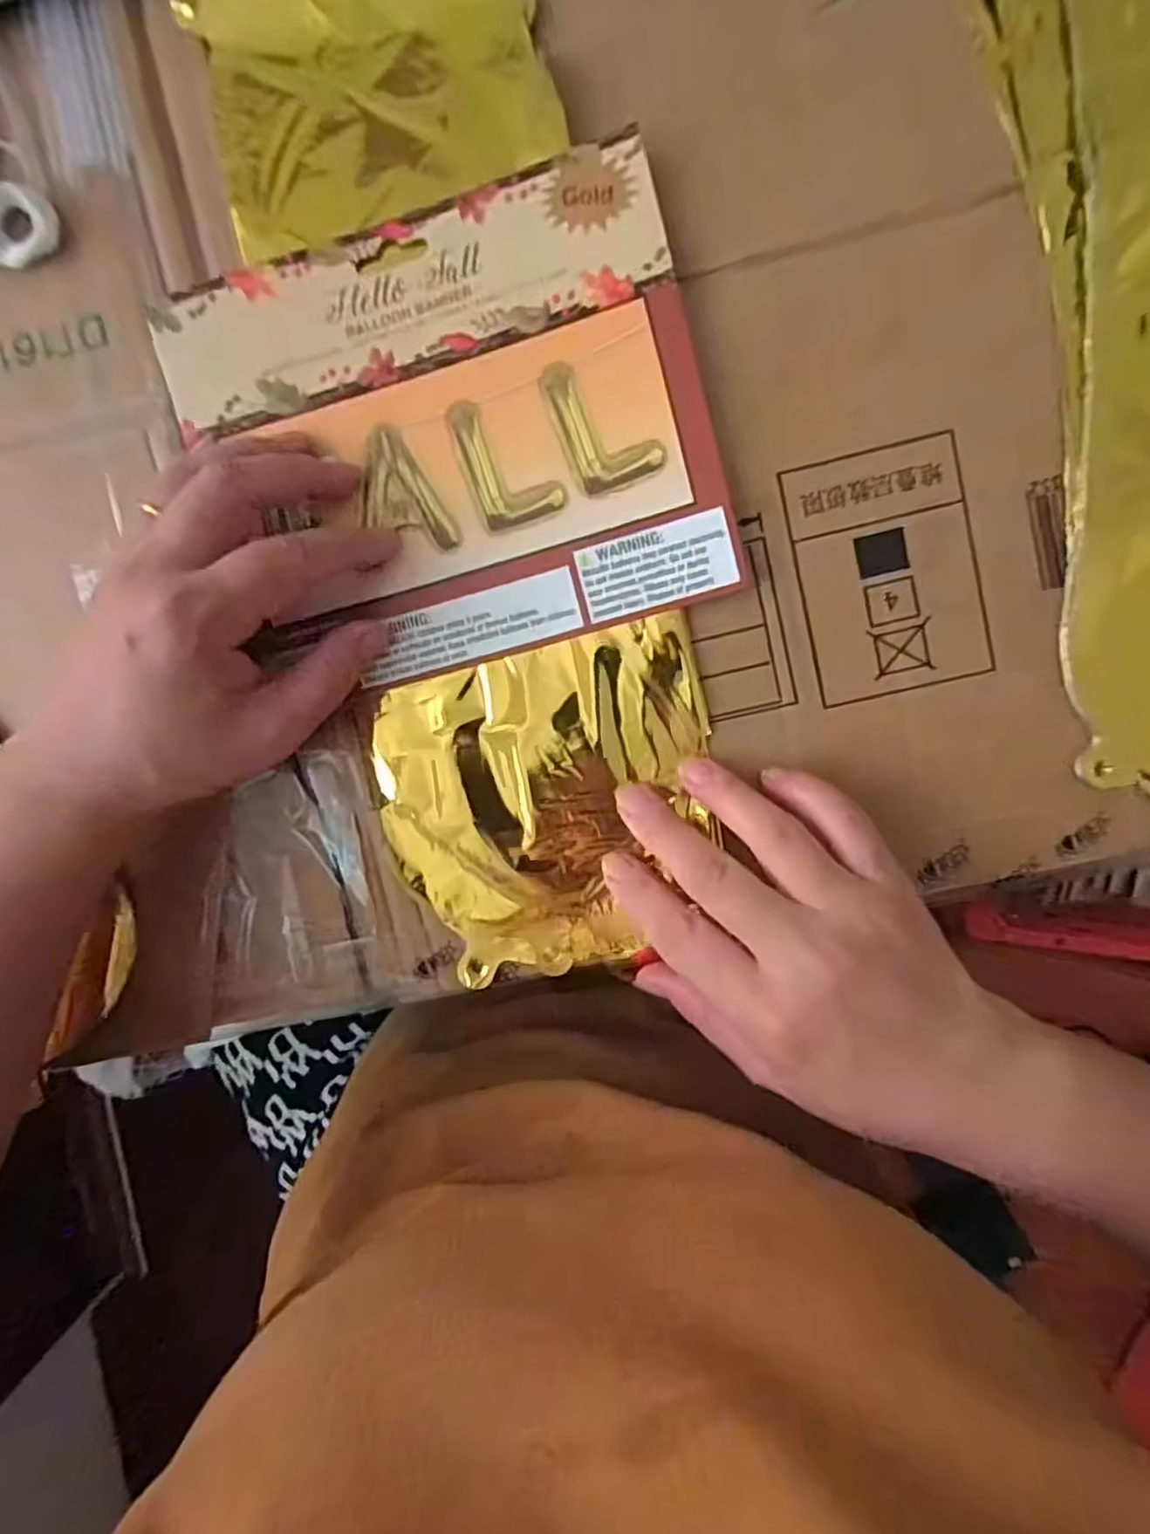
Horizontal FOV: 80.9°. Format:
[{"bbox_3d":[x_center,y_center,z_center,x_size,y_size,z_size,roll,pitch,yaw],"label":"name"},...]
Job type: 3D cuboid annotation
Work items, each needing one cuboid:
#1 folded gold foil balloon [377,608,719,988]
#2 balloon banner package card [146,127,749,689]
[{"bbox_3d":[-0.005,0.016,0.268,0.122,0.009,0.123,-13,93,5],"label":"folded gold foil balloon"},{"bbox_3d":[-0.047,-0.122,0.254,0.187,0.008,0.161,-15,93,5],"label":"balloon banner package card"}]

